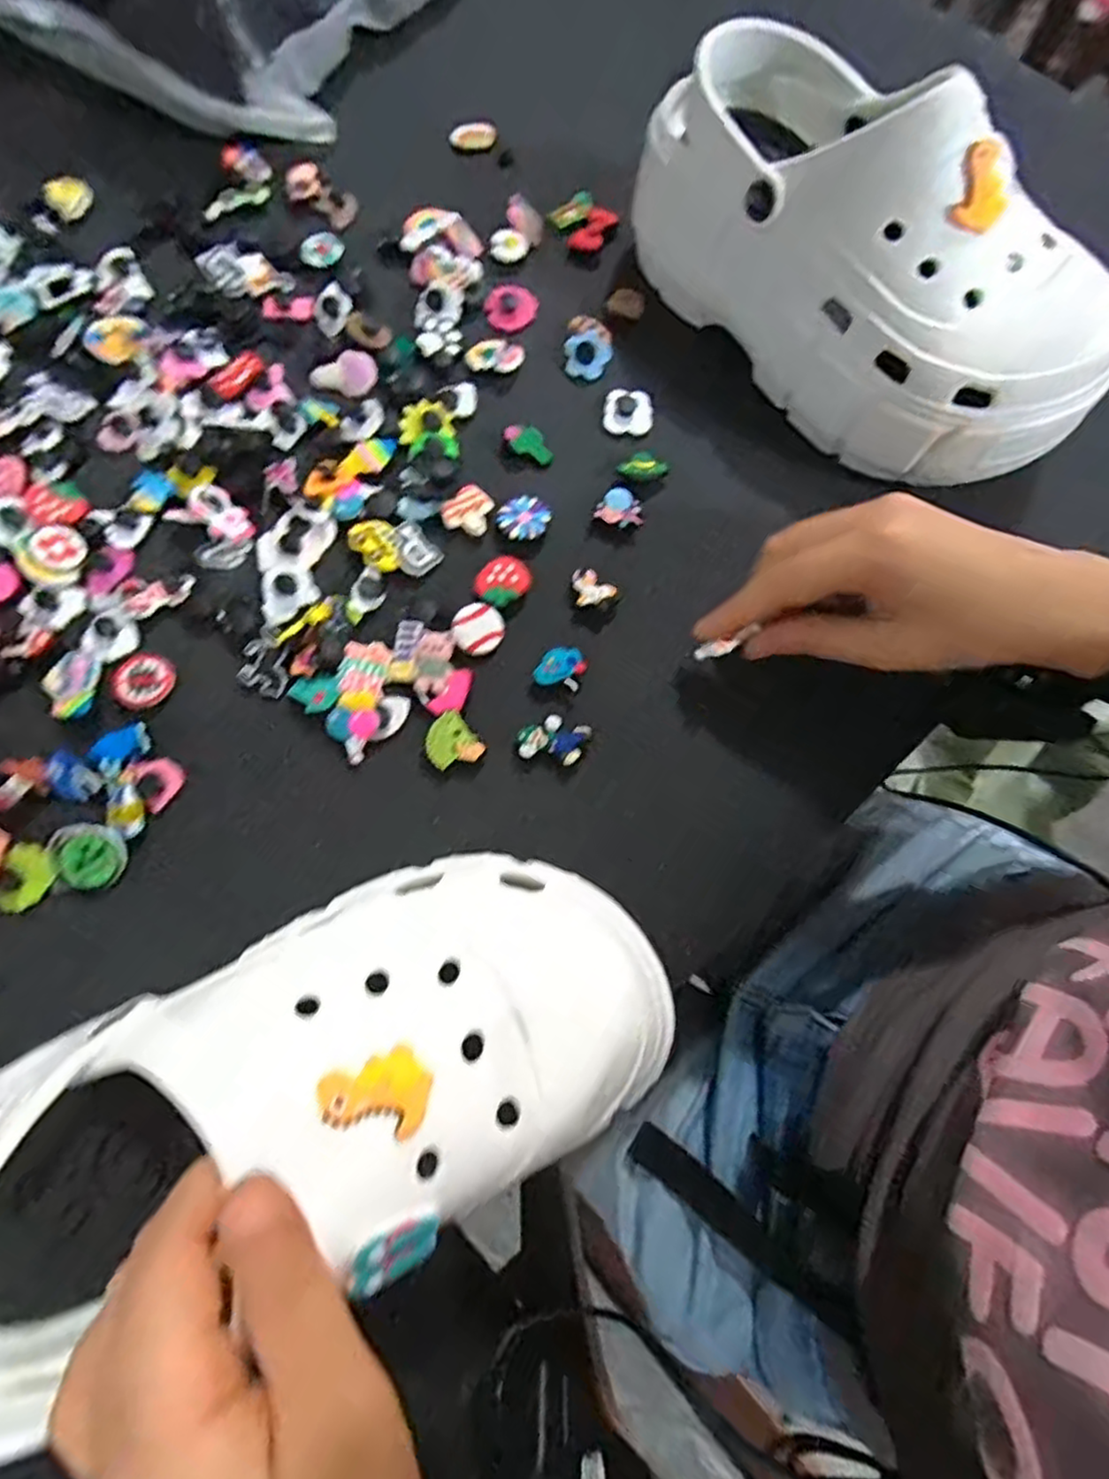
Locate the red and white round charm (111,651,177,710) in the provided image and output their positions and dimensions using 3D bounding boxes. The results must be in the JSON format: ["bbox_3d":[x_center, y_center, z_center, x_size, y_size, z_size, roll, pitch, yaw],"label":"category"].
[{"bbox_3d":[-0.191,-0.028,0.322,0.027,0.004,0.027,0,73,-1],"label":"red and white round charm"}]

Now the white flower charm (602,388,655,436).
[{"bbox_3d":[0.040,-0.175,0.369,0.026,0.005,0.027,10,74,2],"label":"white flower charm"}]

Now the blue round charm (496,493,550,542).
[{"bbox_3d":[-0.015,-0.111,0.347,0.026,0.005,0.023,-33,77,-10],"label":"blue round charm"}]

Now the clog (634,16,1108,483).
[{"bbox_3d":[0.143,-0.226,0.329,0.095,0.112,0.239,-39,78,-11],"label":"clog"}]

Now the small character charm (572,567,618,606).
[{"bbox_3d":[0.019,-0.074,0.338,0.019,0.012,0.019,-11,74,-4],"label":"small character charm"}]

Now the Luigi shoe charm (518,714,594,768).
[{"bbox_3d":[-0.001,0.000,0.314,0.031,0.006,0.021,12,74,3],"label":"Luigi shoe charm"}]

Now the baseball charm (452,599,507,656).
[{"bbox_3d":[-0.037,-0.054,0.328,0.024,0.004,0.024,0,73,-1],"label":"baseball charm"}]

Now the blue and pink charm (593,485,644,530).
[{"bbox_3d":[0.034,-0.115,0.346,0.024,0.004,0.019,31,75,8],"label":"blue and pink charm"}]

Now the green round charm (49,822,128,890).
[{"bbox_3d":[-0.202,0.050,0.298,0.034,0.008,0.028,6,73,1],"label":"green round charm"}]

